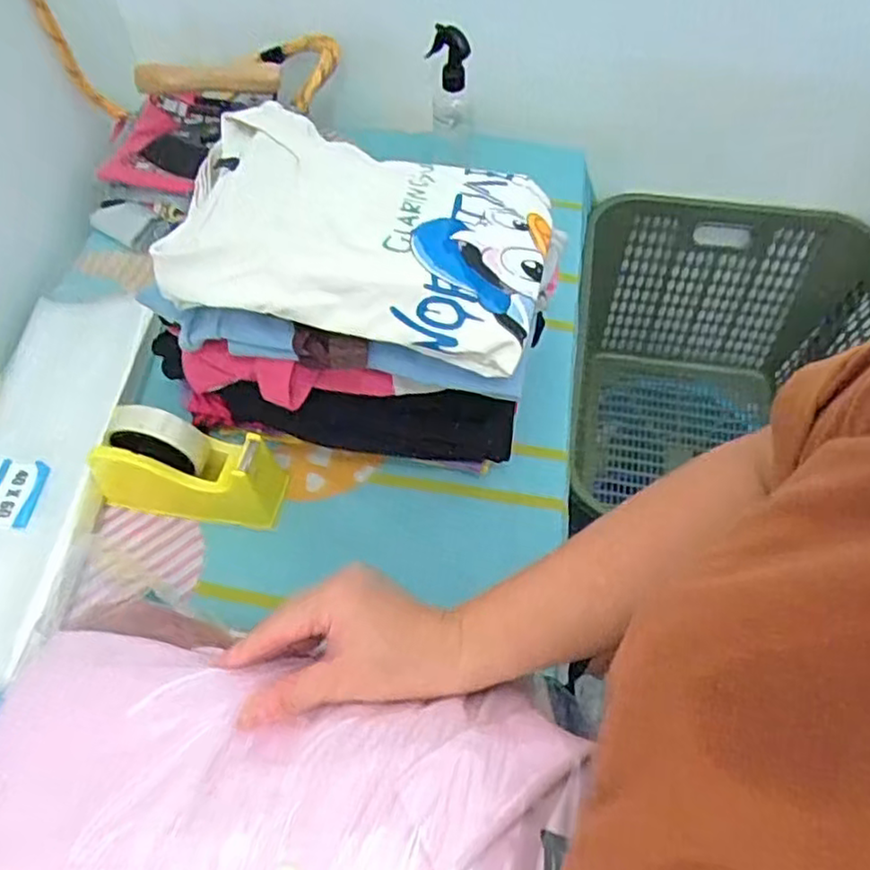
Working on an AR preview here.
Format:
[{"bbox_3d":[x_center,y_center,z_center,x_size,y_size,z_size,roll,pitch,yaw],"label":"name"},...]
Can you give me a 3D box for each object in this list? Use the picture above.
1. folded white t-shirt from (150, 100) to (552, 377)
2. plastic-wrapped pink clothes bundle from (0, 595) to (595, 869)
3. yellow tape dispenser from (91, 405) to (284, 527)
[{"bbox_3d":[-0.059,-0.176,0.582,0.301,0.065,0.208,9,56,6],"label":"folded white t-shirt"},{"bbox_3d":[-0.095,0.204,0.351,0.308,0.074,0.198,11,56,8],"label":"plastic-wrapped pink clothes bundle"},{"bbox_3d":[-0.218,0.022,0.613,0.159,0.087,0.063,8,56,5],"label":"yellow tape dispenser"}]

